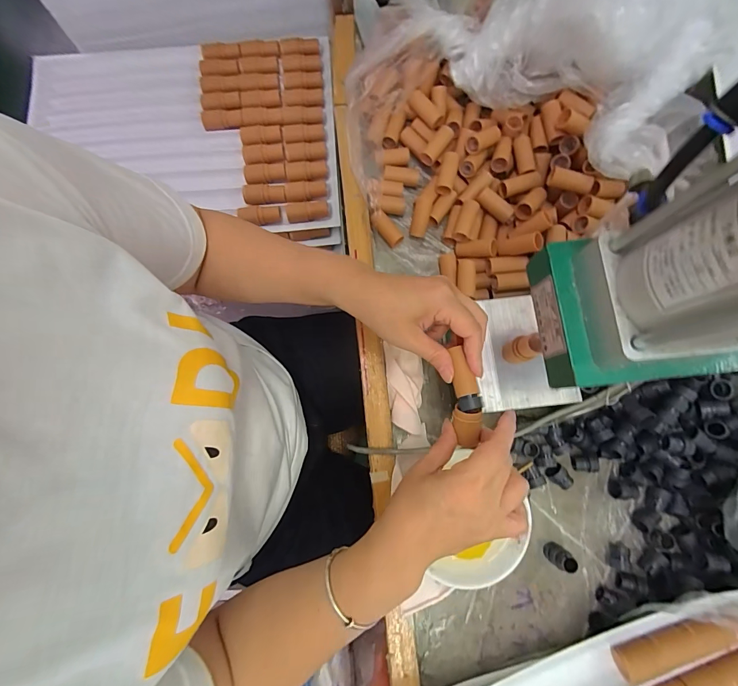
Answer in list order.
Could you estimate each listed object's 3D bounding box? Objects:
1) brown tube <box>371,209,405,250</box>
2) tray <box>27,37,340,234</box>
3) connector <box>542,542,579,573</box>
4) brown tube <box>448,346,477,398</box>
[{"bbox_3d":[0.022,-0.143,0.461,0.019,0.013,0.047,-43,96,-9],"label":"brown tube"},{"bbox_3d":[-0.271,-0.312,0.534,0.448,0.032,0.288,2,79,1],"label":"tray"},{"bbox_3d":[0.202,0.226,0.390,0.016,0.040,0.020,33,81,6],"label":"connector"},{"bbox_3d":[0.082,0.025,0.328,0.016,0.014,0.044,-11,80,-3],"label":"brown tube"}]

